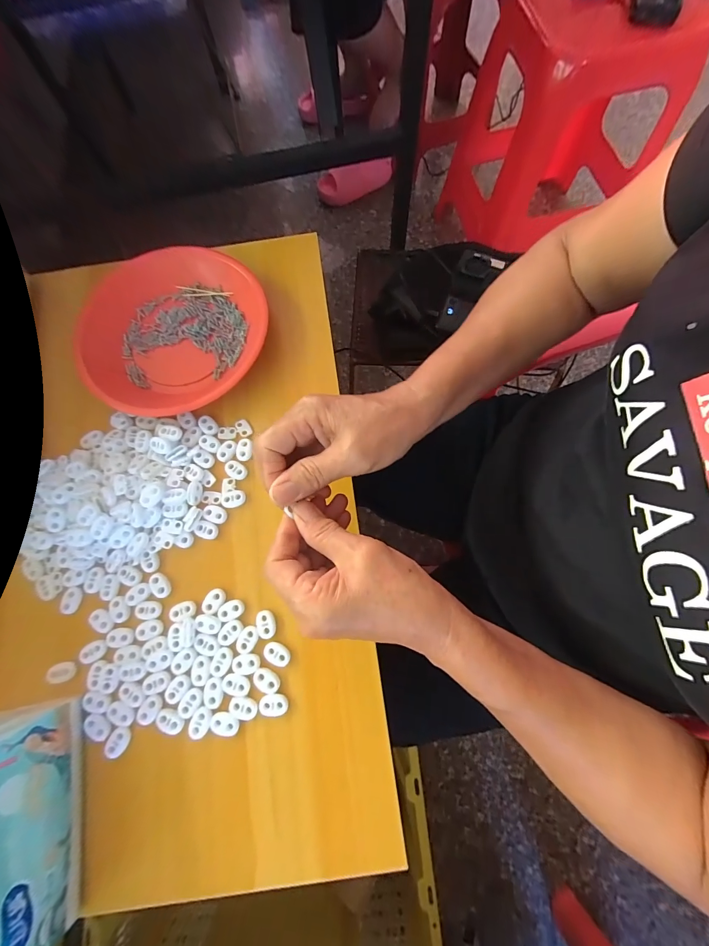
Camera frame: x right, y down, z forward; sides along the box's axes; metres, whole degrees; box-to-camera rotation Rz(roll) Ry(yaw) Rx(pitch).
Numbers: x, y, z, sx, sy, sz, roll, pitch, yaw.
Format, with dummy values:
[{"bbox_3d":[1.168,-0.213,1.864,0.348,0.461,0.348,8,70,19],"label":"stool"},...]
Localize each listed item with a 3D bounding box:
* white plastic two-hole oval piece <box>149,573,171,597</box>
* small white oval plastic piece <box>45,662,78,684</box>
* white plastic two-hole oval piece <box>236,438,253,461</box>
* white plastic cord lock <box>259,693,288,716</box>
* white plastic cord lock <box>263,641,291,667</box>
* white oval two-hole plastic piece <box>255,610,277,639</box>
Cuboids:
[{"bbox_3d":[-0.172,0.099,0.312,0.014,0.004,0.022,-36,76,-8],"label":"white plastic two-hole oval piece"},{"bbox_3d":[-0.246,0.167,0.297,0.021,0.006,0.014,-12,74,-1],"label":"small white oval plastic piece"},{"bbox_3d":[-0.107,-0.023,0.342,0.015,0.004,0.023,1,74,3],"label":"white plastic two-hole oval piece"},{"bbox_3d":[-0.065,0.185,0.283,0.023,0.004,0.015,-4,74,1],"label":"white plastic cord lock"},{"bbox_3d":[-0.064,0.150,0.293,0.022,0.004,0.015,31,77,10],"label":"white plastic cord lock"},{"bbox_3d":[-0.075,0.128,0.300,0.017,0.004,0.022,-24,74,-5],"label":"white oval two-hole plastic piece"}]

